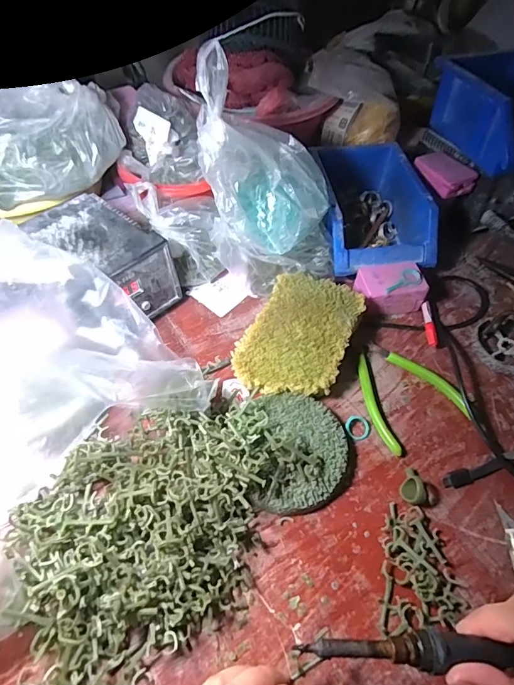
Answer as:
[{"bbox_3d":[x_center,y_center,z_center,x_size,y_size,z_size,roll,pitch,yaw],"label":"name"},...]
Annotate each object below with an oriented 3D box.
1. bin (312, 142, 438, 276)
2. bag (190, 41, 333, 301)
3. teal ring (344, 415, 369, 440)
[{"bbox_3d":[0.137,-0.167,0.529,0.122,0.078,0.190,-3,55,-4],"label":"bin"},{"bbox_3d":[0.016,-0.153,0.422,0.131,0.191,0.101,-13,56,-11],"label":"bag"},{"bbox_3d":[0.095,0.079,0.395,0.022,0.005,0.023,1,55,-1],"label":"teal ring"}]

